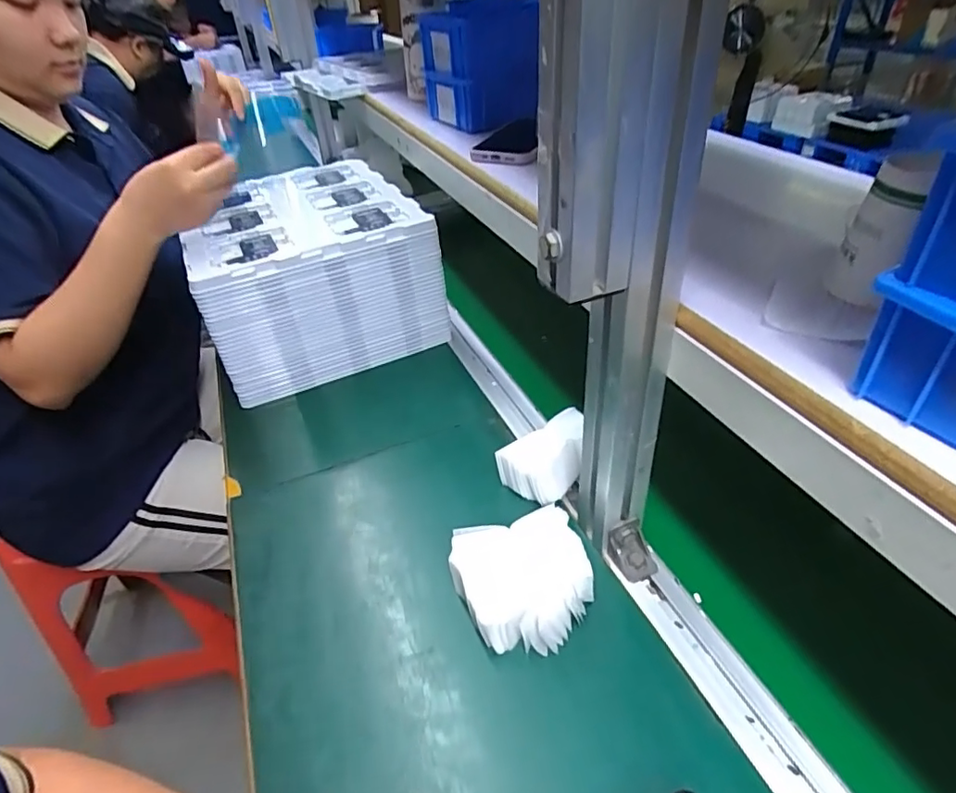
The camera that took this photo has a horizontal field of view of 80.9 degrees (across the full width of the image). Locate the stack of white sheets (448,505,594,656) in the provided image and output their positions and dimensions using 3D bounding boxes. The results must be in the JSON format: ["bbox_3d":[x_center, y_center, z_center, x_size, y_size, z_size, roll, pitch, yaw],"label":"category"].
[{"bbox_3d":[0.034,0.146,0.440,0.098,0.046,0.096,-11,39,-9],"label":"stack of white sheets"}]

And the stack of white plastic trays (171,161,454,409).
[{"bbox_3d":[-0.226,-0.173,0.773,0.279,0.179,0.296,-17,40,-17],"label":"stack of white plastic trays"}]

